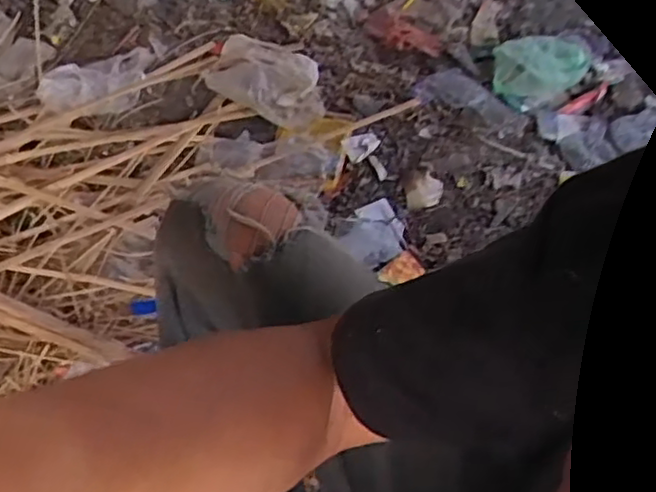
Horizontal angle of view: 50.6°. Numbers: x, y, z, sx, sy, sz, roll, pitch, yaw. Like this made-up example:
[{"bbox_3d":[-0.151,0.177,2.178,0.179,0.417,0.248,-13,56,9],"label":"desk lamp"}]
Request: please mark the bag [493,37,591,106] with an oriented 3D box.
[{"bbox_3d":[0.379,-0.318,1.267,0.160,0.077,0.123,18,56,11],"label":"bag"}]

